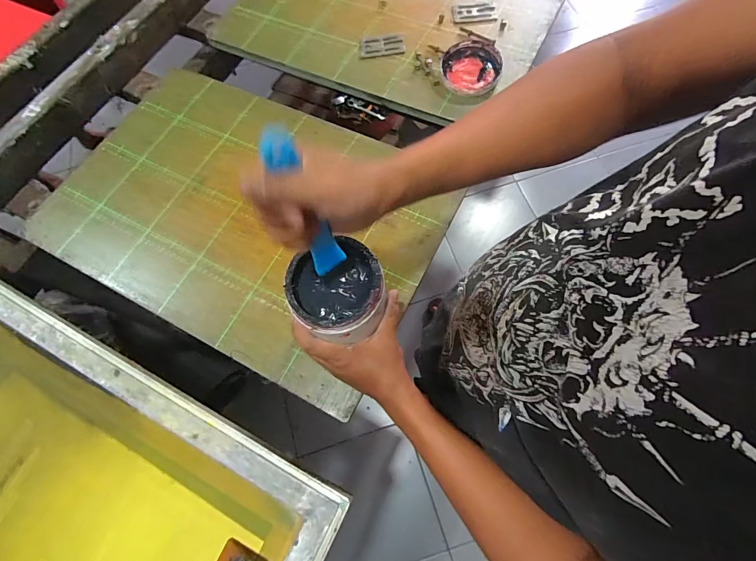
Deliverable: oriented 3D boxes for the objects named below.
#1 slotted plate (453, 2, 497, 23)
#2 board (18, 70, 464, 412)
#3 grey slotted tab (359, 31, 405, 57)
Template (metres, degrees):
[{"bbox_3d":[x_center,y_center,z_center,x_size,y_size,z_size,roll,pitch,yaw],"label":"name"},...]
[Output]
[{"bbox_3d":[0.185,-0.517,0.696,0.083,0.006,0.046,-6,69,-1],"label":"slotted plate"},{"bbox_3d":[-0.208,-0.114,0.561,0.581,0.022,0.395,26,72,11],"label":"board"},{"bbox_3d":[0.007,-0.440,0.673,0.082,0.008,0.048,-4,69,0],"label":"grey slotted tab"}]

